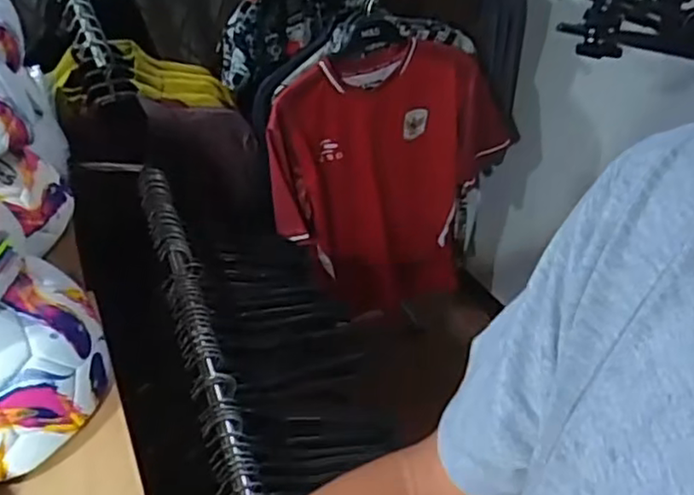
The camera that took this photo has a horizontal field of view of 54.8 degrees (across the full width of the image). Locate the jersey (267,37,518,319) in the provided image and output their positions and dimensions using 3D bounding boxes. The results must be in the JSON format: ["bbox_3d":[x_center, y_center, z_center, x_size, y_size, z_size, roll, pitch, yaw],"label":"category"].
[{"bbox_3d":[0.110,-0.126,1.326,0.504,0.559,0.093,-21,48,-14],"label":"jersey"}]

